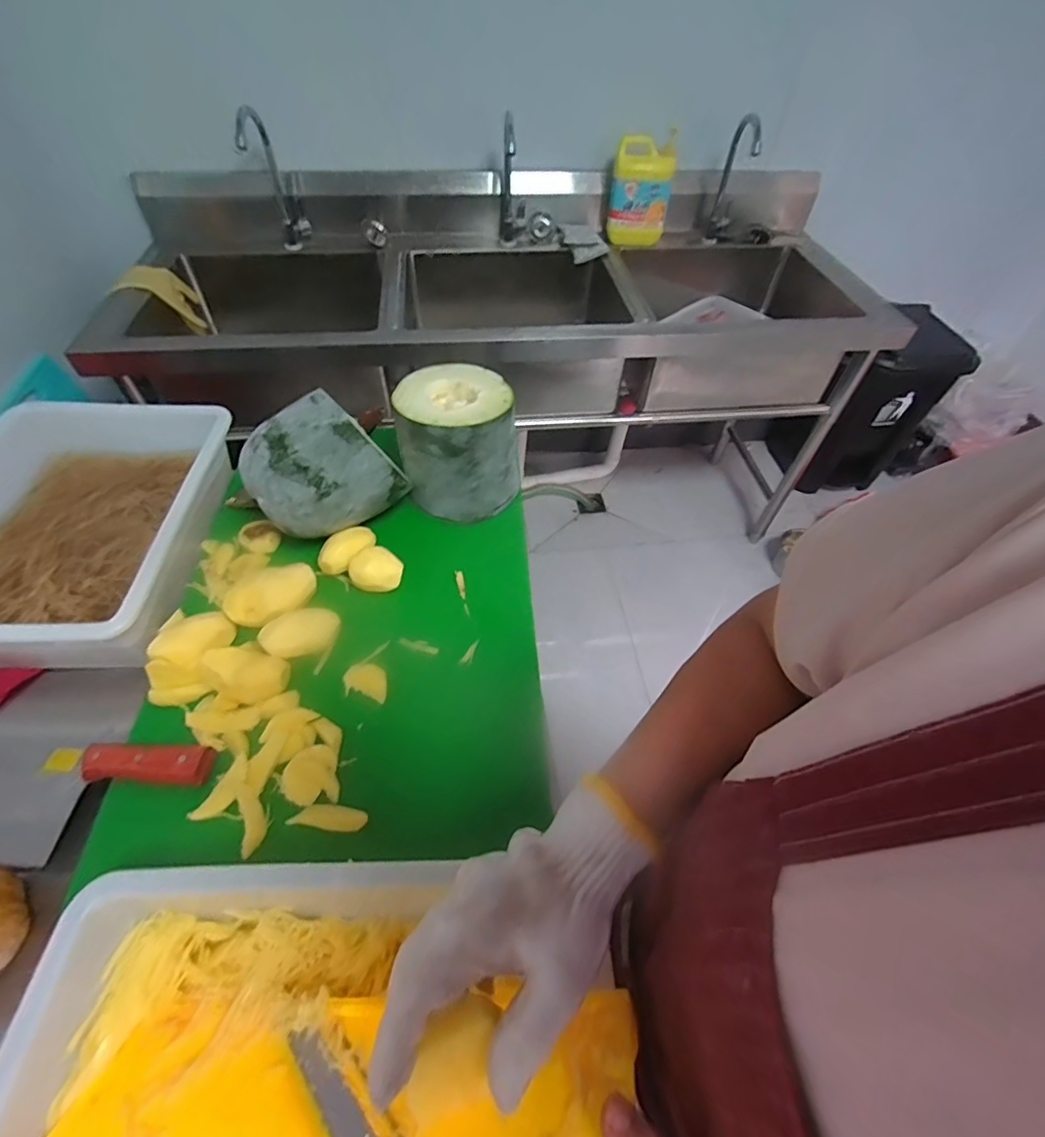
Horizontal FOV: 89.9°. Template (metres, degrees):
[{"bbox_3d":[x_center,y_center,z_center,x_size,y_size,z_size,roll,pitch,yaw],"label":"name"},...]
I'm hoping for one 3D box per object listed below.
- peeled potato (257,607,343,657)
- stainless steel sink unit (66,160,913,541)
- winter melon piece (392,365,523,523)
[{"bbox_3d":[-0.237,0.070,0.563,0.078,0.041,0.045,-20,55,-17],"label":"peeled potato"},{"bbox_3d":[-0.026,-0.545,1.553,1.806,0.897,0.702,-6,52,-6],"label":"stainless steel sink unit"},{"bbox_3d":[-0.086,-0.171,0.697,0.149,0.138,0.159,-9,52,-9],"label":"winter melon piece"}]

